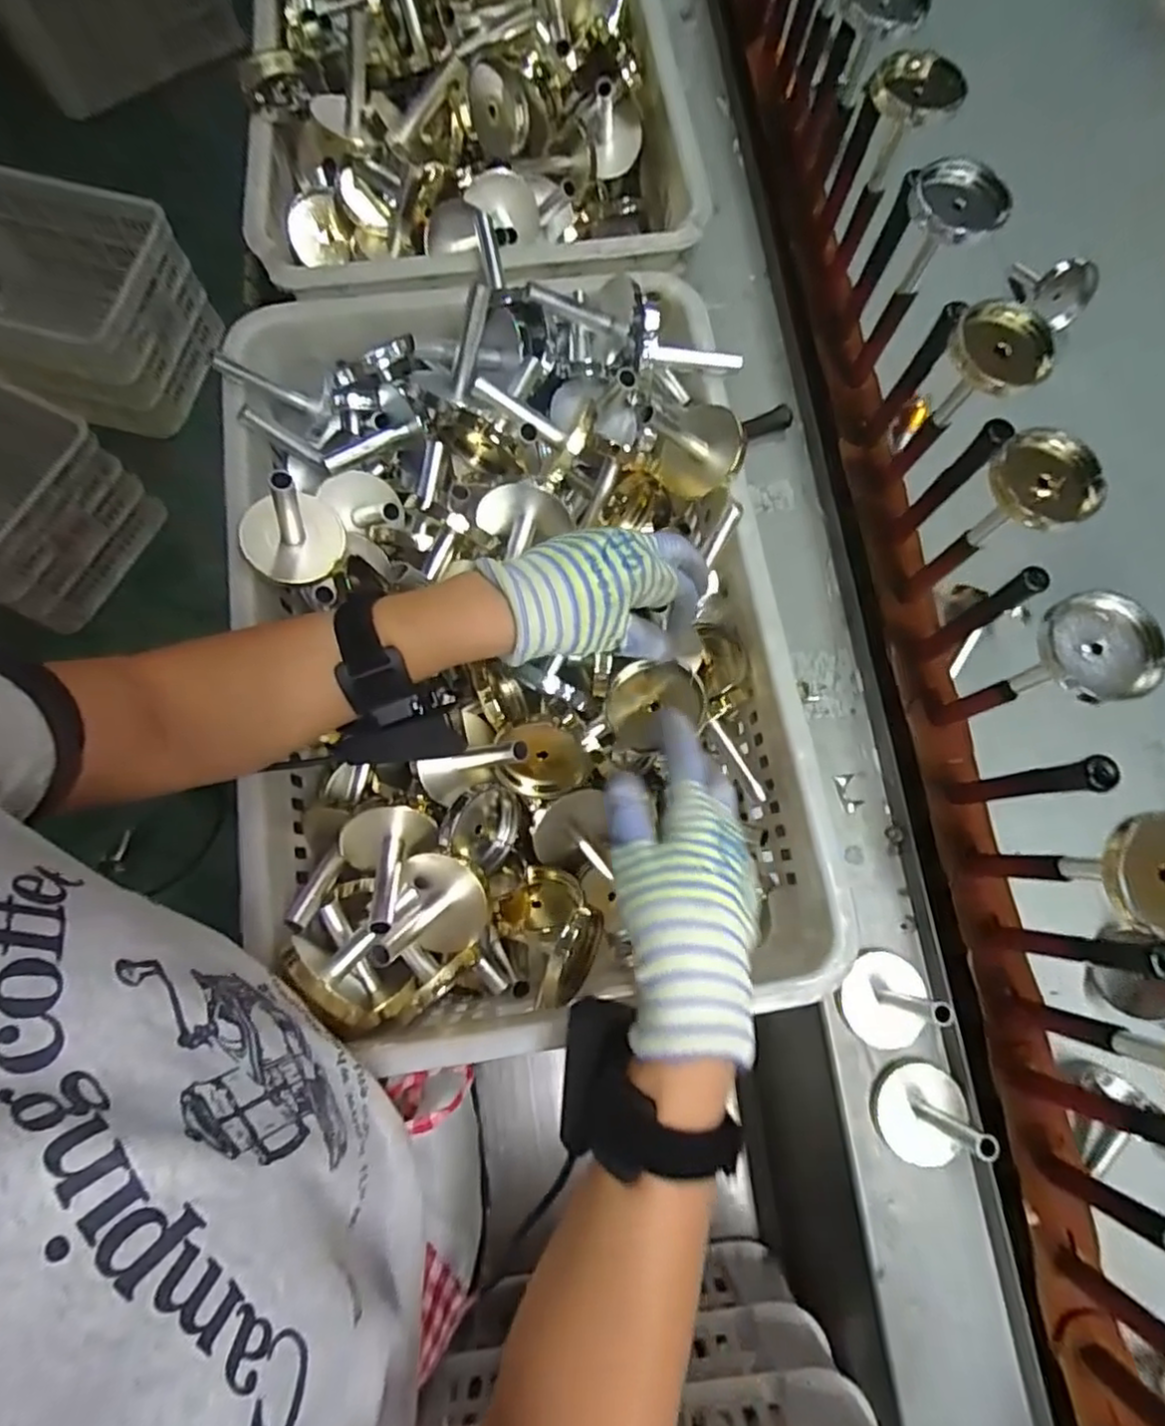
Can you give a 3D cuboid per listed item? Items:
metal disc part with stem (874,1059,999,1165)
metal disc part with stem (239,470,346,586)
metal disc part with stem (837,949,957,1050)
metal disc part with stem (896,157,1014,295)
[{"bbox_3d":[0.238,0.275,0.444,0.059,0.070,0.063,0,76,-2],"label":"metal disc part with stem"},{"bbox_3d":[-0.194,-0.119,0.449,0.065,0.043,0.065,-2,97,-19],"label":"metal disc part with stem"},{"bbox_3d":[0.220,0.201,0.460,0.059,0.066,0.064,0,76,-2],"label":"metal disc part with stem"},{"bbox_3d":[0.256,-0.340,0.489,0.068,0.082,0.055,33,77,6],"label":"metal disc part with stem"}]

